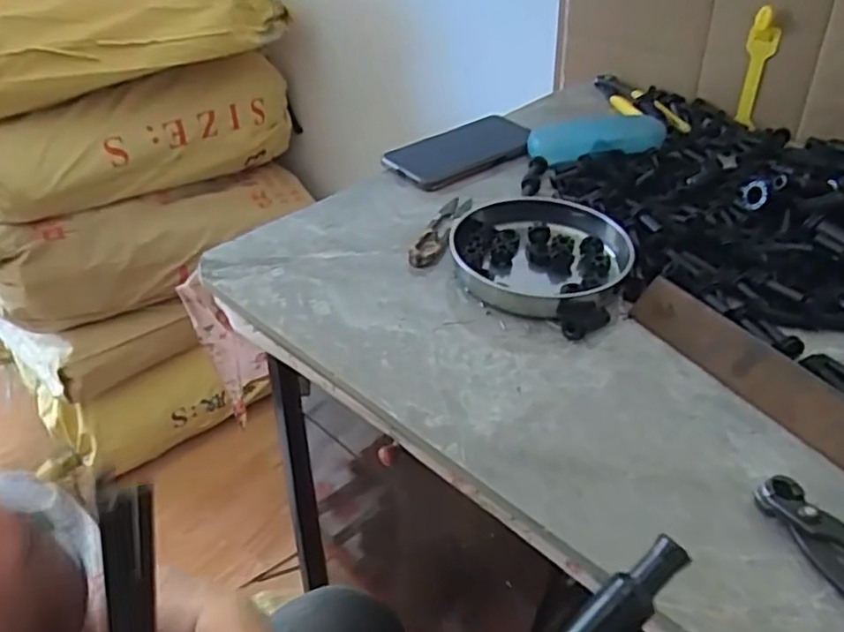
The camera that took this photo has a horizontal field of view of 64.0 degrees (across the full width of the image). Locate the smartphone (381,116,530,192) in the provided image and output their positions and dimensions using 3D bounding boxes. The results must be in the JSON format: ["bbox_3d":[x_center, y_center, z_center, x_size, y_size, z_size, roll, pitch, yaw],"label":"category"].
[{"bbox_3d":[0.037,-0.170,0.697,0.152,0.014,0.084,-27,50,-27],"label":"smartphone"}]

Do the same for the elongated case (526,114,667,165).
[{"bbox_3d":[0.192,-0.192,0.721,0.158,0.033,0.053,-6,41,-9],"label":"elongated case"}]

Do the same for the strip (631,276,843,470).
[{"bbox_3d":[0.215,0.034,0.445,0.006,0.037,0.178,16,22,-47],"label":"strip"}]

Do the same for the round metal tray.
[{"bbox_3d":[0.092,-0.052,0.544,0.131,0.022,0.139,1,40,0],"label":"round metal tray"}]

